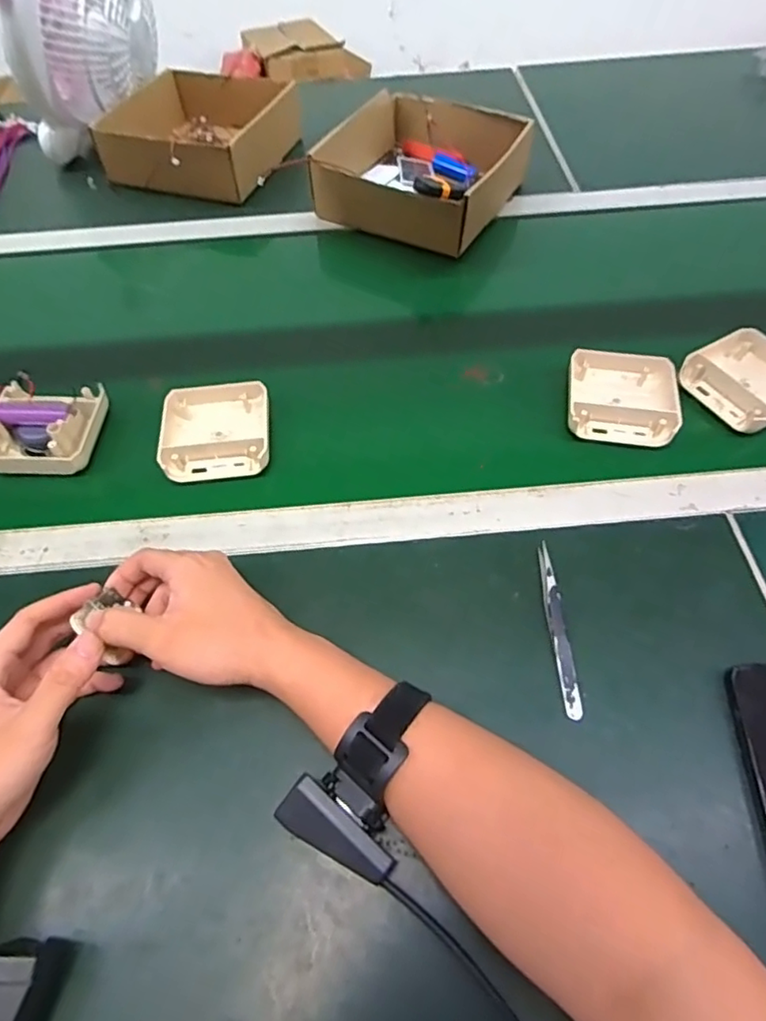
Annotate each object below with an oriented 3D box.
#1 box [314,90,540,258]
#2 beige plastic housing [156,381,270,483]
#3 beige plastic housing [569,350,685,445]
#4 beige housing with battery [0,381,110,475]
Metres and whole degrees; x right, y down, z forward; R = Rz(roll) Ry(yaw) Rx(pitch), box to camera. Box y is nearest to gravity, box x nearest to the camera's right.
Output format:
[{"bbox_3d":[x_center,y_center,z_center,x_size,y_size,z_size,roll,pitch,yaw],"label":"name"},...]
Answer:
[{"bbox_3d":[0.053,-0.415,0.712,0.208,0.071,0.218,23,60,16],"label":"box"},{"bbox_3d":[-0.148,-0.072,0.521,0.092,0.024,0.091,-7,57,-2],"label":"beige plastic housing"},{"bbox_3d":[0.215,-0.103,0.528,0.089,0.025,0.091,10,58,9],"label":"beige plastic housing"},{"bbox_3d":[-0.299,-0.076,0.516,0.086,0.036,0.086,1,57,3],"label":"beige housing with battery"}]

